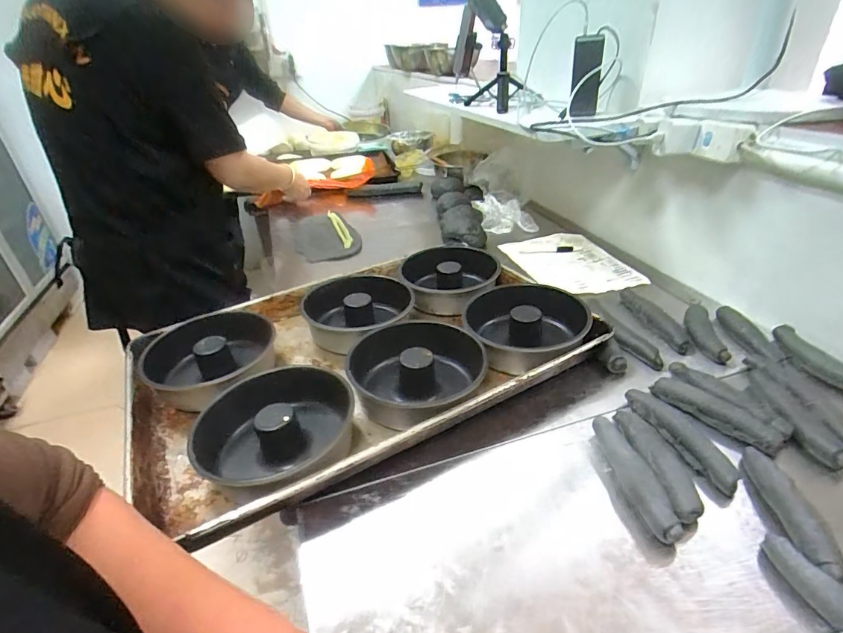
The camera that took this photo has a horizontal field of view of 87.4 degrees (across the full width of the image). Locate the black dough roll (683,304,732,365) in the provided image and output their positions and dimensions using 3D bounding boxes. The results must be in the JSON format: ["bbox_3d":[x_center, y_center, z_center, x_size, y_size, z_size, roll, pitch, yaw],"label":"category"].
[{"bbox_3d":[0.418,0.025,0.651,0.030,0.024,0.128,3,34,11],"label":"black dough roll"}]

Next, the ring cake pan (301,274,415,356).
[{"bbox_3d":[-0.099,-0.005,0.707,0.169,0.056,0.172,-5,33,-1],"label":"ring cake pan"}]

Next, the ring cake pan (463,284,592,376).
[{"bbox_3d":[0.153,0.023,0.632,0.167,0.067,0.184,0,33,6],"label":"ring cake pan"}]

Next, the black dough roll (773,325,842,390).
[{"bbox_3d":[0.523,0.060,0.582,0.035,0.036,0.135,-12,34,-12],"label":"black dough roll"}]

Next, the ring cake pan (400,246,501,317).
[{"bbox_3d":[0.050,-0.066,0.782,0.165,0.056,0.176,-5,33,-2],"label":"ring cake pan"}]

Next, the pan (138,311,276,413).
[{"bbox_3d":[-0.300,0.060,0.625,0.182,0.052,0.178,-16,35,-17],"label":"pan"}]

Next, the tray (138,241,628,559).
[{"bbox_3d":[-0.077,0.037,0.636,0.606,0.059,0.399,-20,36,-23],"label":"tray"}]

